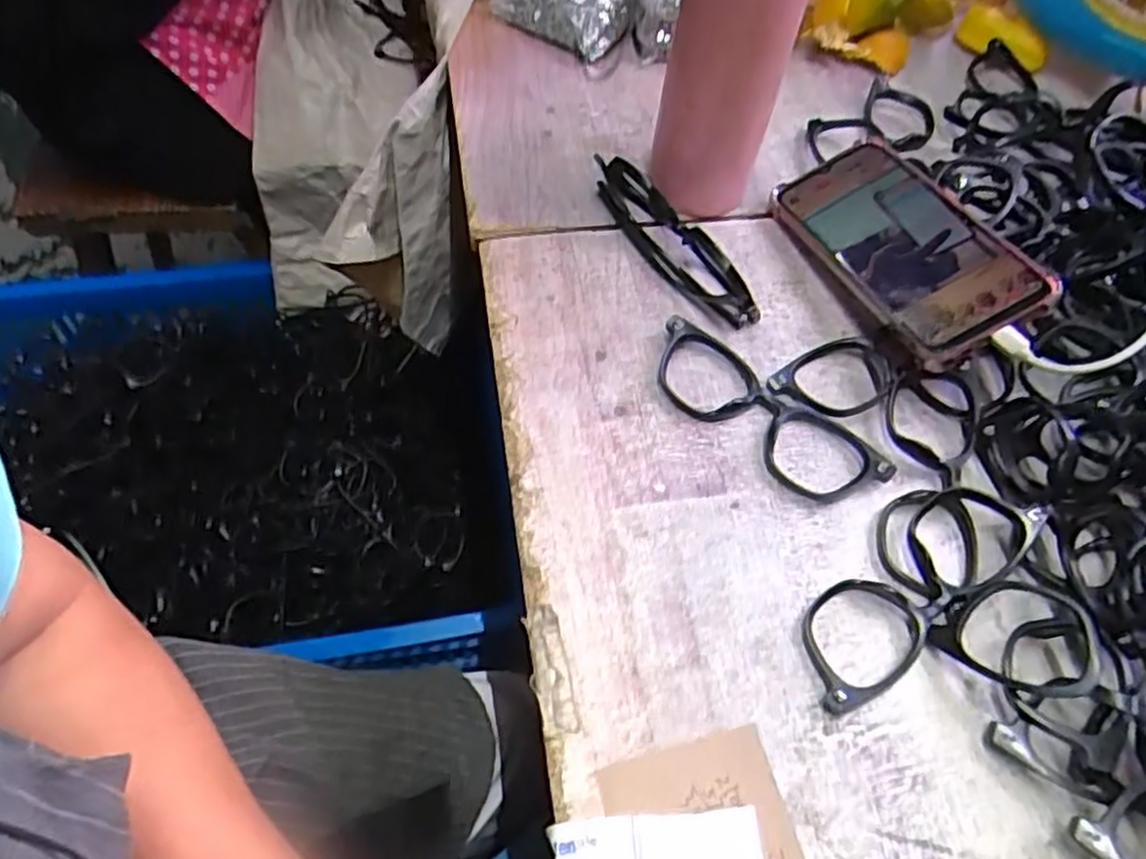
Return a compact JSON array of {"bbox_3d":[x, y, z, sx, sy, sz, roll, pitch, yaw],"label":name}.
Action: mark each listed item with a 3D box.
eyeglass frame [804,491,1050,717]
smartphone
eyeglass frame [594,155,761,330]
[{"bbox_3d":[0.160,0.072,0.355,0.136,0.029,0.046,-33,65,-21],"label":"eyeglass frame"},{"bbox_3d":[0.188,-0.109,0.442,0.076,0.012,0.162,-32,52,6],"label":"smartphone"},{"bbox_3d":[0.060,-0.116,0.453,0.027,0.041,0.132,-29,64,-19],"label":"eyeglass frame"}]

